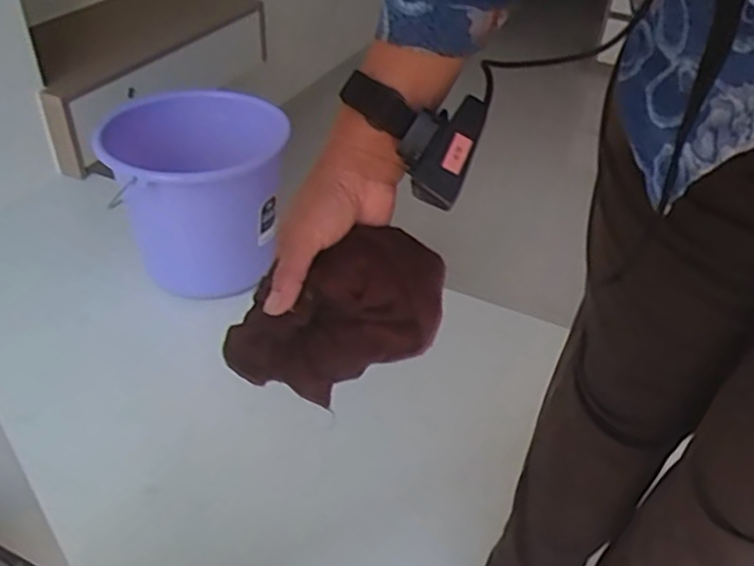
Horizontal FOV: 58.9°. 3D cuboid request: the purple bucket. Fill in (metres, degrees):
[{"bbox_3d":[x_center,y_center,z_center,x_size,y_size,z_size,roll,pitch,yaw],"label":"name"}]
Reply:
[{"bbox_3d":[-0.351,-0.183,1.367,0.342,0.341,0.363,-6,39,-11],"label":"purple bucket"}]

